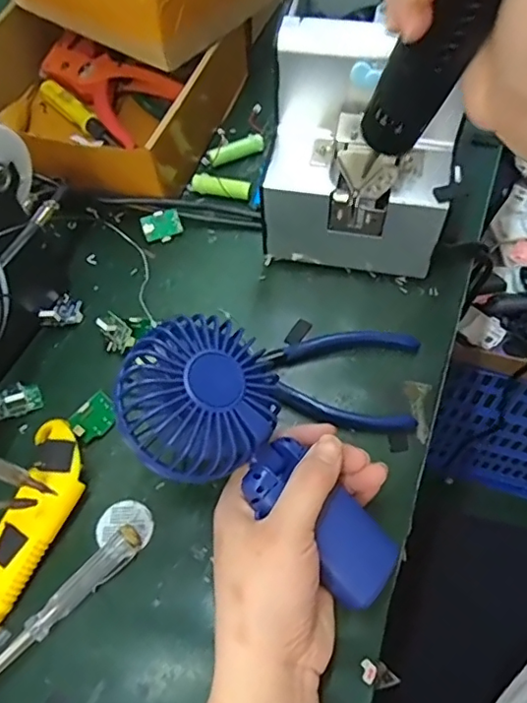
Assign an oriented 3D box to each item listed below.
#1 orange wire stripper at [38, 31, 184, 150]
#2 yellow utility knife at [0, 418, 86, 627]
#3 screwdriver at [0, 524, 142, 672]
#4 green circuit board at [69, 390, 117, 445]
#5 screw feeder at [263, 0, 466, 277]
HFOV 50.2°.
[{"bbox_3d":[-0.153,-0.246,0.532,0.141,0.027,0.073,32,96,16],"label":"orange wire stripper"},{"bbox_3d":[-0.144,0.111,0.334,0.040,0.022,0.141,15,63,12],"label":"yellow utility knife"},{"bbox_3d":[-0.124,0.151,0.316,0.018,0.012,0.134,39,70,23],"label":"screwdriver"},{"bbox_3d":[-0.112,0.044,0.373,0.024,0.004,0.031,45,67,-6],"label":"green circuit board"},{"bbox_3d":[0.076,-0.166,0.407,0.123,0.149,0.169,9,62,10],"label":"screw feeder"}]

